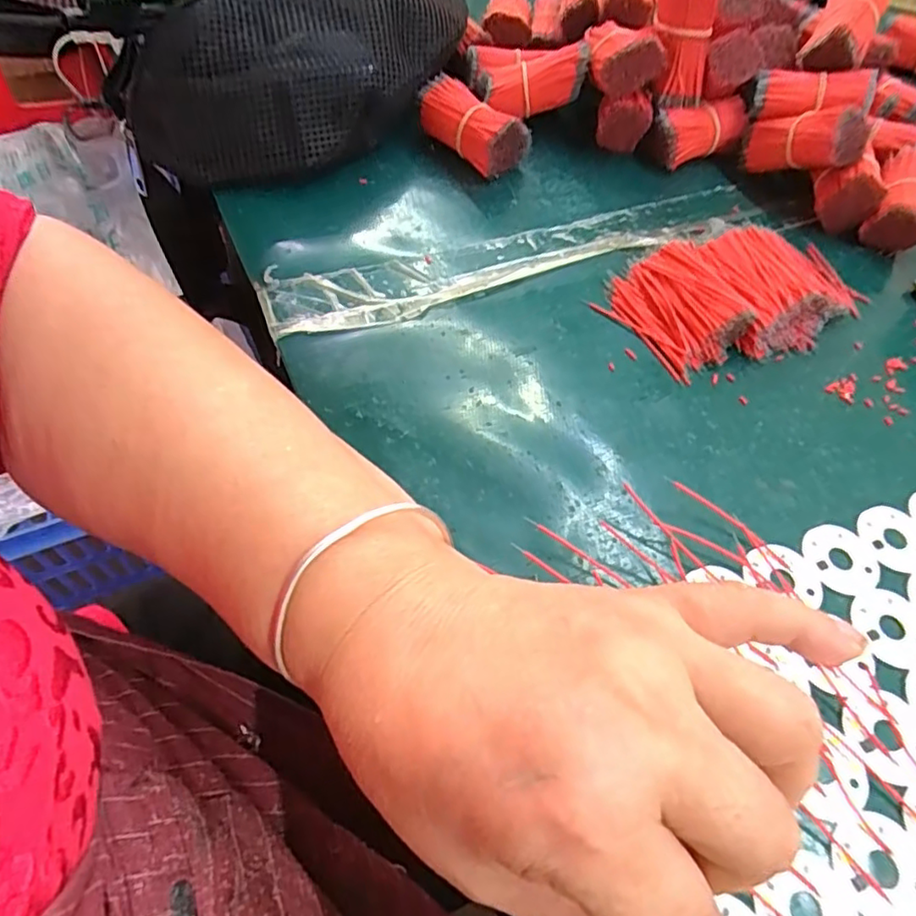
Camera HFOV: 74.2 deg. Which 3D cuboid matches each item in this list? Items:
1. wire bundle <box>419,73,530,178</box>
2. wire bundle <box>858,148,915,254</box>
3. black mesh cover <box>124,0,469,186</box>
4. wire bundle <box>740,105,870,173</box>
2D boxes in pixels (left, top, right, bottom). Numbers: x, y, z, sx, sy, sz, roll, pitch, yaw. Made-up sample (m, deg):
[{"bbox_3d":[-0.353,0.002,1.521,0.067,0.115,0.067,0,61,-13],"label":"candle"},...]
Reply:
[{"bbox_3d":[0.007,-0.210,0.386,0.072,0.039,0.028,38,62,19],"label":"wire bundle"},{"bbox_3d":[0.279,-0.163,0.380,0.034,0.036,0.070,24,58,11],"label":"wire bundle"},{"bbox_3d":[-0.085,-0.244,0.368,0.101,0.088,0.213,34,60,17],"label":"black mesh cover"},{"bbox_3d":[0.212,-0.197,0.379,0.023,0.031,0.069,-36,34,-24],"label":"wire bundle"}]

